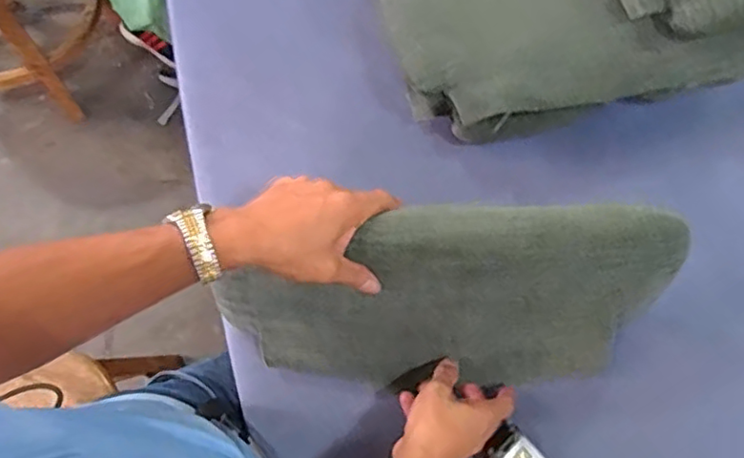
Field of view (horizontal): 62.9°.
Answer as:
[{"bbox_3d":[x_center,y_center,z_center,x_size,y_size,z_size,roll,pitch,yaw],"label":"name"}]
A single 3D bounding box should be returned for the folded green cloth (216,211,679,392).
[{"bbox_3d":[0.066,0.070,0.573,0.405,0.230,0.037,1,46,-4],"label":"folded green cloth"}]

